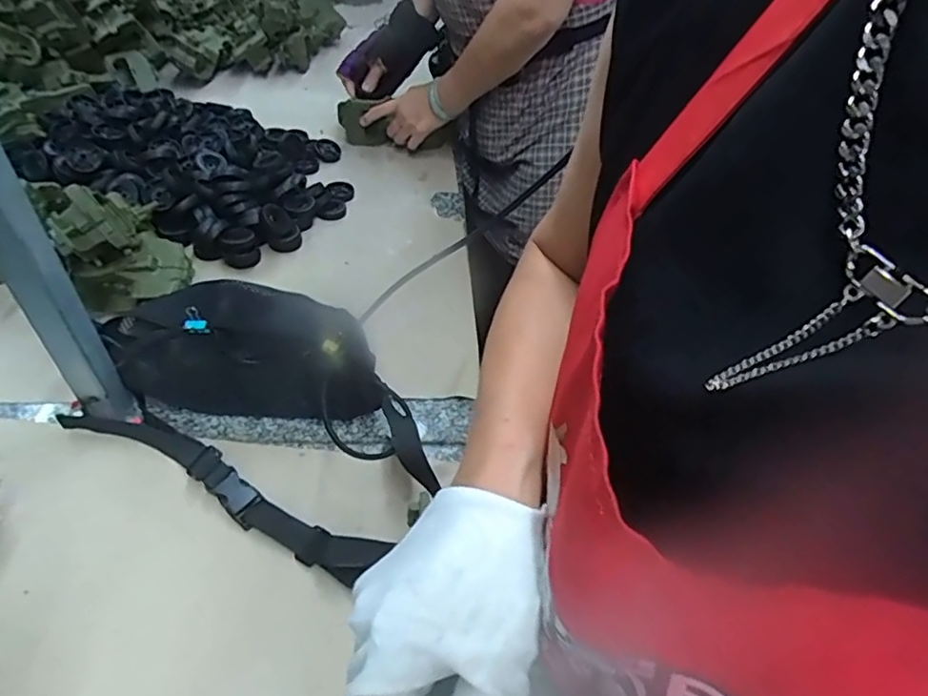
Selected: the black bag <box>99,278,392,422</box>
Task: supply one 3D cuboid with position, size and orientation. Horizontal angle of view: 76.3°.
[{"bbox_3d":[-0.208,0.003,0.609,0.266,0.089,0.129,11,44,5],"label":"black bag"}]

